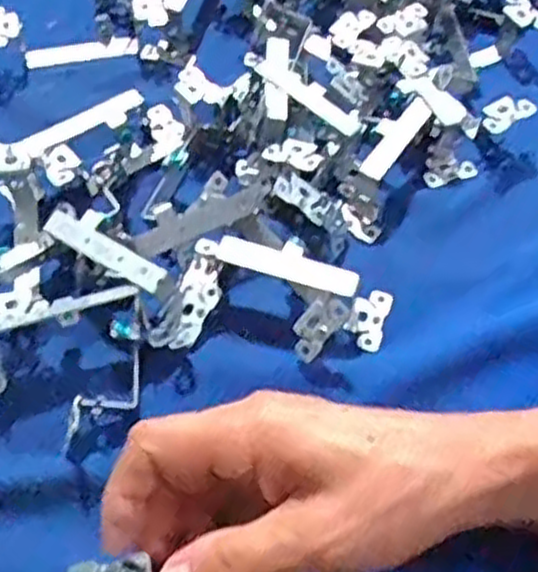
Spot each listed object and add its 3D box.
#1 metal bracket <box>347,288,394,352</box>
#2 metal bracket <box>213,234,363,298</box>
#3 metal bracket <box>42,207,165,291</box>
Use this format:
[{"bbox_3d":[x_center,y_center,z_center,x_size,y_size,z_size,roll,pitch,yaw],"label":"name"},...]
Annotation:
[{"bbox_3d":[0.051,0.016,0.407,0.019,0.007,0.032,16,59,8],"label":"metal bracket"},{"bbox_3d":[0.010,-0.014,0.387,0.071,0.005,0.021,18,59,9],"label":"metal bracket"},{"bbox_3d":[-0.079,-0.018,0.383,0.067,0.004,0.013,29,84,15],"label":"metal bracket"}]

